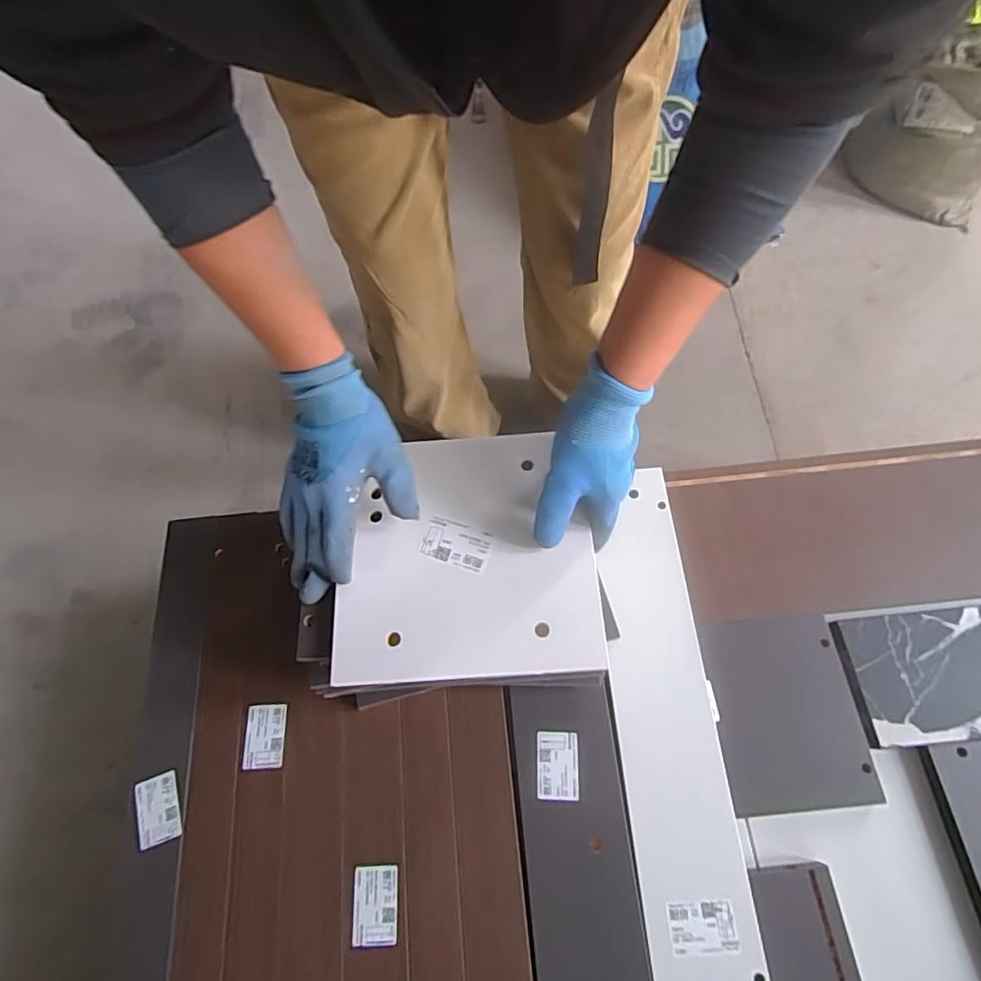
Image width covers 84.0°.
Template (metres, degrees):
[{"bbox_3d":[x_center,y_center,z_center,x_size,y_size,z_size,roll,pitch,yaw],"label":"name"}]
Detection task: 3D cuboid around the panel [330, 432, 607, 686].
[{"bbox_3d":[-0.026,0.049,0.473,0.204,0.022,0.213,-3,66,-1],"label":"panel"}]

